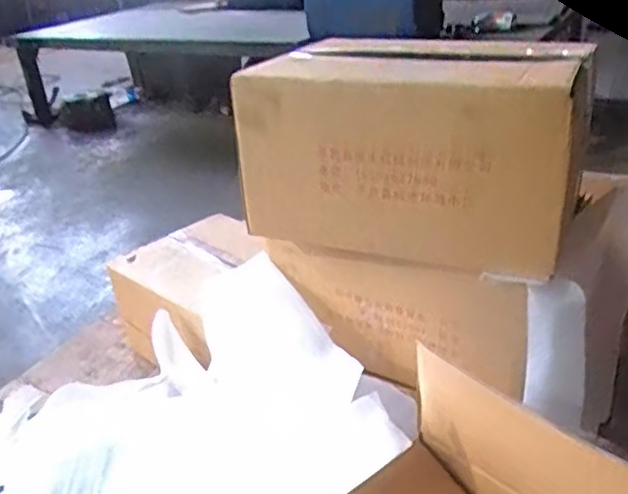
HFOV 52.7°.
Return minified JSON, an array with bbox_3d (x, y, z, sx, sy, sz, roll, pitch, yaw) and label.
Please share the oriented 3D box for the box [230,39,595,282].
[{"bbox_3d":[0.122,-0.124,0.767,0.374,0.211,0.207,8,31,22],"label":"box"}]

